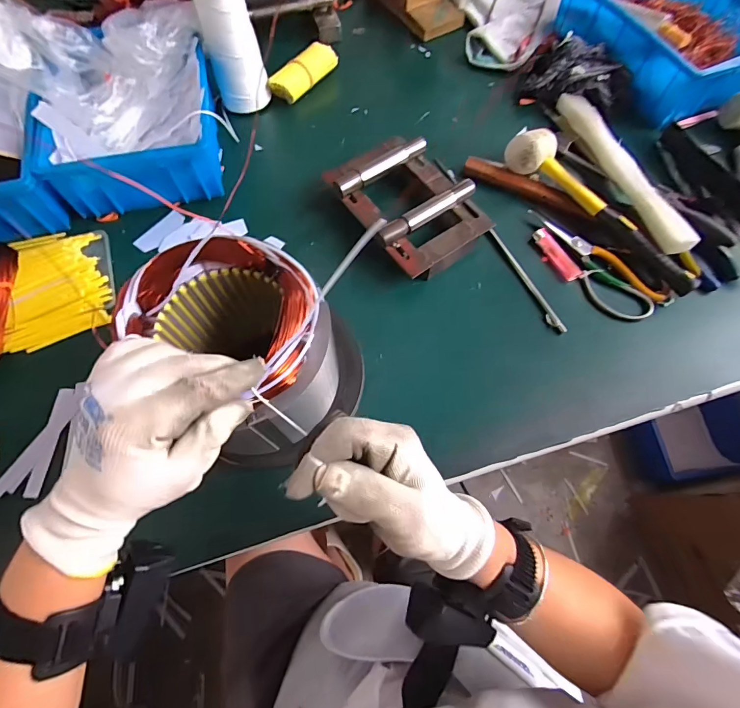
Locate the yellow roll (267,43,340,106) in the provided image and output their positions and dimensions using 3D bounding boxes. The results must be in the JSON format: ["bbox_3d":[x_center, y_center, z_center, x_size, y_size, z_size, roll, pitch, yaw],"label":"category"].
[{"bbox_3d":[-0.100,-0.434,0.608,0.040,0.031,0.117,33,72,13],"label":"yellow roll"}]

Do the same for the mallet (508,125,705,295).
[{"bbox_3d":[0.286,-0.182,0.491,0.052,0.048,0.284,-37,72,-13],"label":"mallet"}]

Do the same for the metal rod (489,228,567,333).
[{"bbox_3d":[0.189,-0.091,0.477,0.012,0.007,0.154,-23,69,-8],"label":"metal rod"}]

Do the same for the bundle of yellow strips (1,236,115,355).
[{"bbox_3d":[-0.378,-0.086,0.473,0.110,0.035,0.147,-22,69,-8],"label":"bundle of yellow strips"}]

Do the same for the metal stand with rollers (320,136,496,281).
[{"bbox_3d":[0.050,-0.188,0.498,0.135,0.047,0.175,-35,72,-12],"label":"metal stand with rollers"}]

